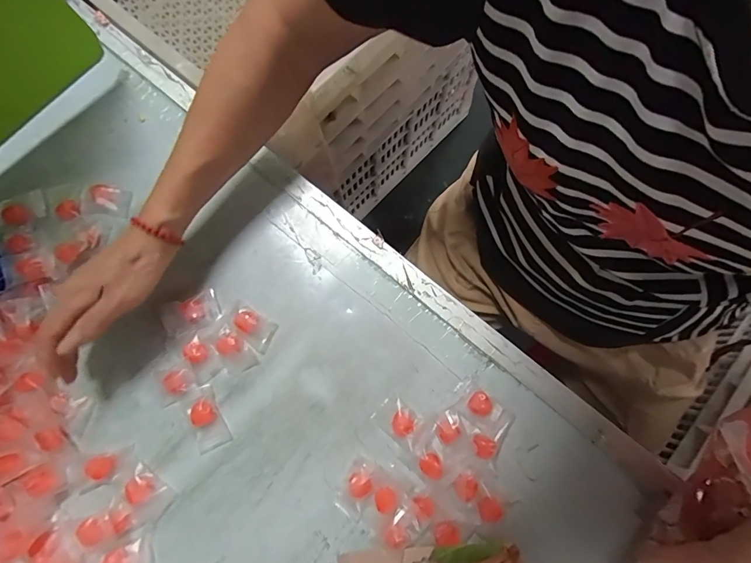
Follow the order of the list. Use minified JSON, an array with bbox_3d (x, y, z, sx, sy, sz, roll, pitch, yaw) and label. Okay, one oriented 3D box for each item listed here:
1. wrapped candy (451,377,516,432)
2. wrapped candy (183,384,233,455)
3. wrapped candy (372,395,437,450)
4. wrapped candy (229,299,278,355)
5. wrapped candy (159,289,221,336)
[{"bbox_3d":[0.099,0.118,0.361,0.032,0.013,0.050,-44,81,-7],"label":"wrapped candy"},{"bbox_3d":[-0.159,0.128,0.359,0.030,0.011,0.057,-26,79,-4],"label":"wrapped candy"},{"bbox_3d":[0.024,0.133,0.361,0.050,0.011,0.032,34,81,7],"label":"wrapped candy"},{"bbox_3d":[-0.122,0.043,0.375,0.051,0.014,0.029,32,81,7],"label":"wrapped candy"},{"bbox_3d":[-0.182,0.031,0.378,0.055,0.009,0.031,-19,79,-3],"label":"wrapped candy"}]

